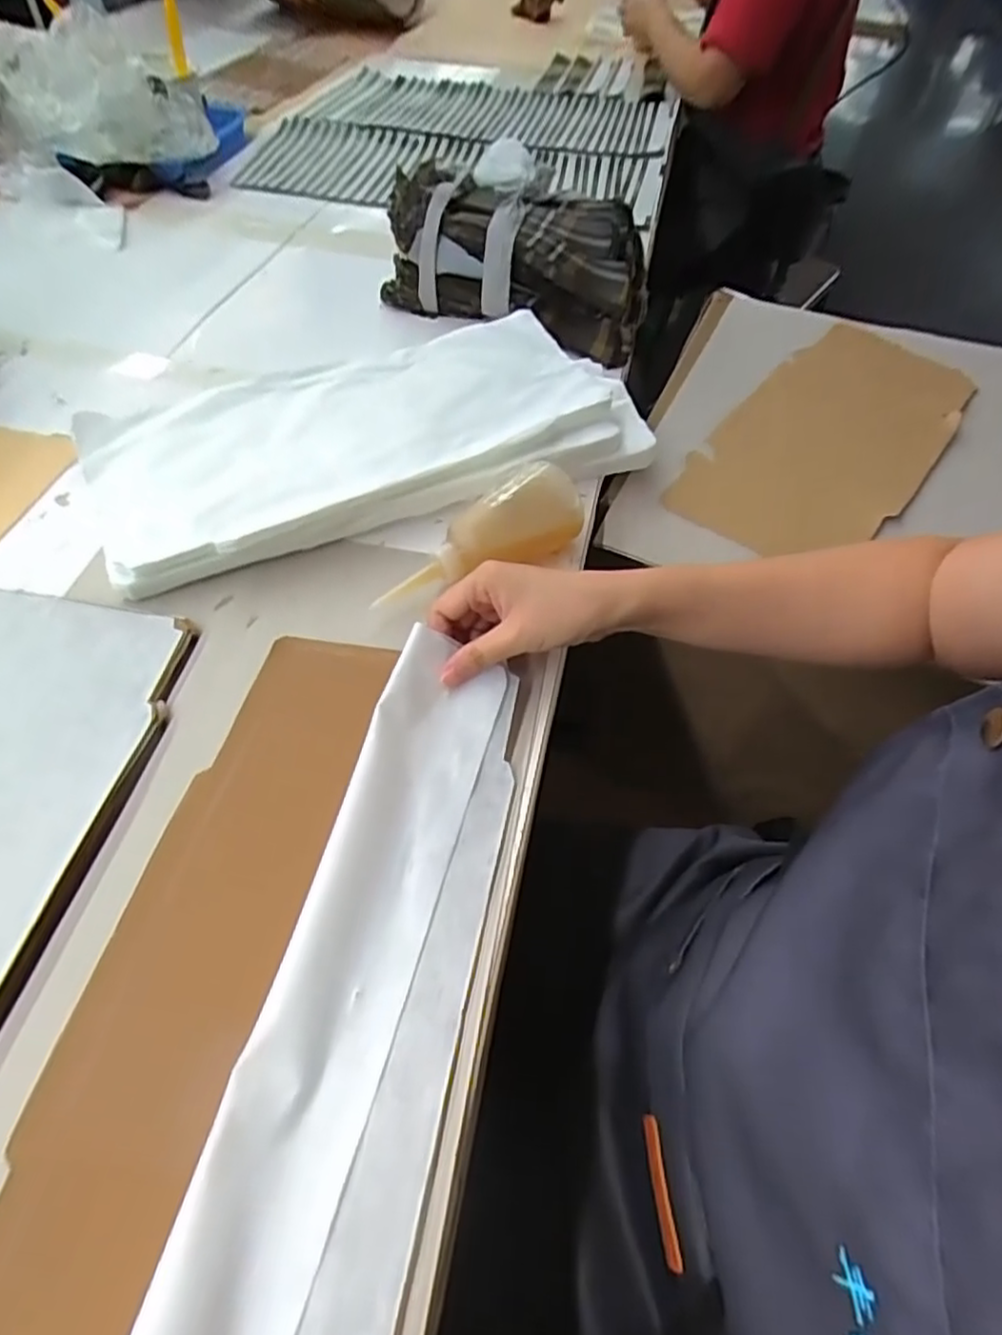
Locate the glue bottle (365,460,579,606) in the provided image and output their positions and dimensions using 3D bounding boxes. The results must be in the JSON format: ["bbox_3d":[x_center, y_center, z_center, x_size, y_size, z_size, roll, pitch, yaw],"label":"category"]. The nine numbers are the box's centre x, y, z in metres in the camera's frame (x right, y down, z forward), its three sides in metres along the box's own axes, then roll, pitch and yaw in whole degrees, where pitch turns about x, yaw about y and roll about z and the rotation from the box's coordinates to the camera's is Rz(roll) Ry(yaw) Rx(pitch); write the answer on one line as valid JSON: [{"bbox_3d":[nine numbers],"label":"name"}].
[{"bbox_3d":[-0.013,-0.091,0.511,0.166,0.065,0.053,-33,62,-23],"label":"glue bottle"}]

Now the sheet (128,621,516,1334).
[{"bbox_3d":[-0.068,0.164,0.339,0.094,0.043,0.397,12,56,6],"label":"sheet"}]

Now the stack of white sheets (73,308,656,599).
[{"bbox_3d":[-0.109,-0.202,0.589,0.454,0.059,0.200,-19,57,-15],"label":"stack of white sheets"}]

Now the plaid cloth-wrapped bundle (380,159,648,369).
[{"bbox_3d":[0.018,-0.439,0.729,0.284,0.091,0.163,15,55,8],"label":"plaid cloth-wrapped bundle"}]

